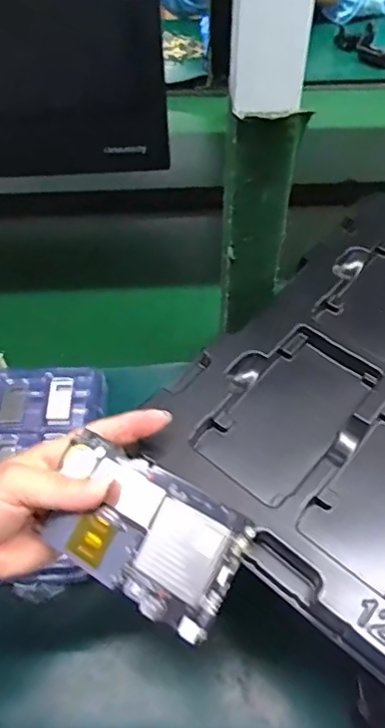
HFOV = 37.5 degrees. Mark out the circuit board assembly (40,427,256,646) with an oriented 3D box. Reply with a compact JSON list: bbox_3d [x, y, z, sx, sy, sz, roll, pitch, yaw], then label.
[{"bbox_3d":[-0.030,0.091,0.312,0.121,0.012,0.066,22,77,28],"label":"circuit board assembly"}]

